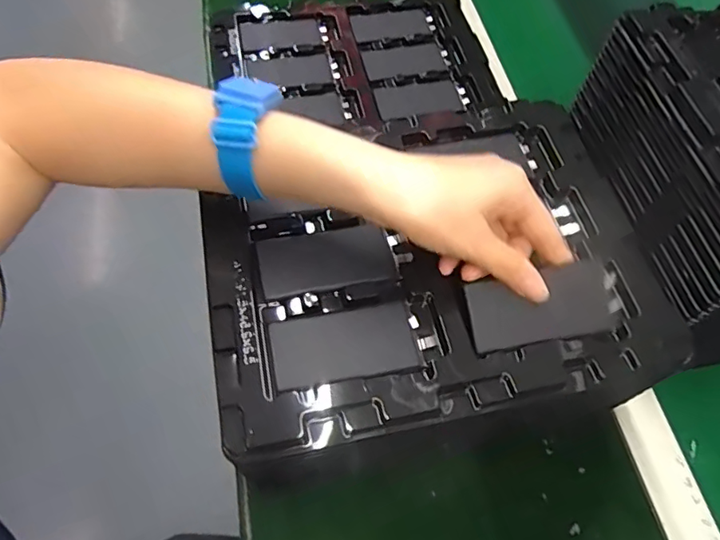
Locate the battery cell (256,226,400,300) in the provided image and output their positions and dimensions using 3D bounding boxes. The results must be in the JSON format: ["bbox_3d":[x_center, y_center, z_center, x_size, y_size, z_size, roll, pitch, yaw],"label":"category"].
[{"bbox_3d":[-0.022,-0.007,0.340,0.083,0.004,0.042,-10,60,-9],"label":"battery cell"}]

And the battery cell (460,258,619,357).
[{"bbox_3d":[0.109,0.021,0.319,0.092,0.004,0.043,-11,82,-5],"label":"battery cell"}]

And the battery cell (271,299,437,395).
[{"bbox_3d":[-0.005,0.044,0.311,0.089,0.006,0.044,-10,60,-9],"label":"battery cell"}]

